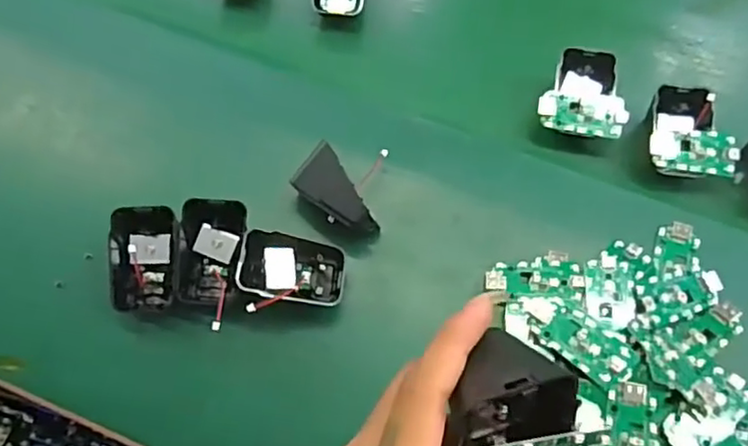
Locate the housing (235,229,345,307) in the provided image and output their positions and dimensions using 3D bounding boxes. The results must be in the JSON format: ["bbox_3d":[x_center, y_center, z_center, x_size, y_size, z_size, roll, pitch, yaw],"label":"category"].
[{"bbox_3d":[-0.055,0.031,0.422,0.070,0.016,0.046,7,69,-17],"label":"housing"}]

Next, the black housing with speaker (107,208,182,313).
[{"bbox_3d":[-0.152,0.024,0.423,0.044,0.014,0.070,1,88,-10],"label":"black housing with speaker"}]

